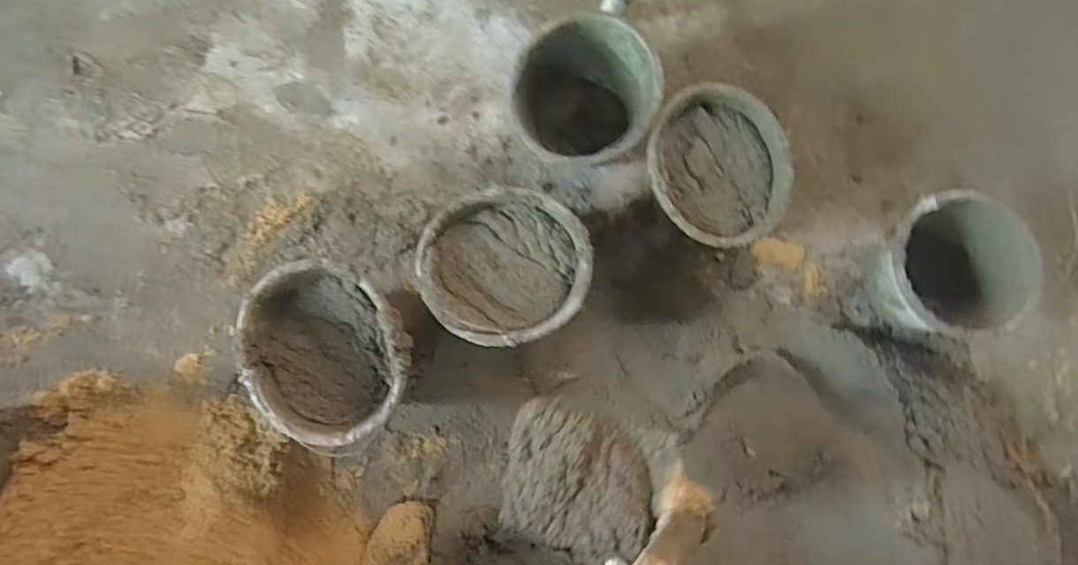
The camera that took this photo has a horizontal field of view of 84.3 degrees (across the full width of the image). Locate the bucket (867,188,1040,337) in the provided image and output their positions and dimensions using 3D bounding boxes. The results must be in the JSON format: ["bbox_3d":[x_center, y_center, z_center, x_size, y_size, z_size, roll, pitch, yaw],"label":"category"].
[{"bbox_3d":[0.675,-0.025,1.031,0.231,0.168,0.231,-1,82,-6],"label":"bucket"}]

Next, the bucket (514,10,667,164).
[{"bbox_3d":[0.069,-0.299,1.004,0.220,0.172,0.235,-2,82,-6],"label":"bucket"}]

